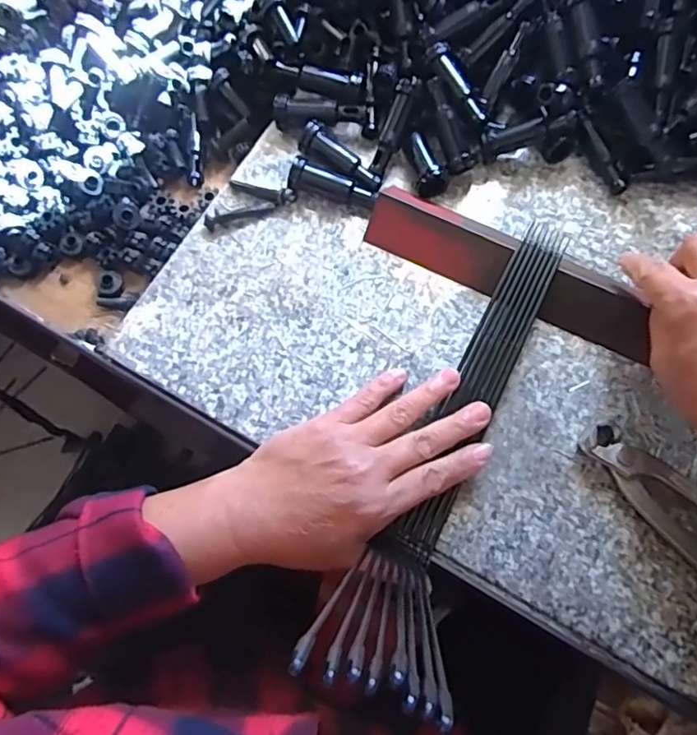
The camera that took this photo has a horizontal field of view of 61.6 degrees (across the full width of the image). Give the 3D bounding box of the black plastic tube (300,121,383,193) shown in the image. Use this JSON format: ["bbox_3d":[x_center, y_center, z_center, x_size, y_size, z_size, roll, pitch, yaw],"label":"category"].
[{"bbox_3d":[-0.005,-0.148,0.418,0.065,0.021,0.018,34,75,10],"label":"black plastic tube"}]

